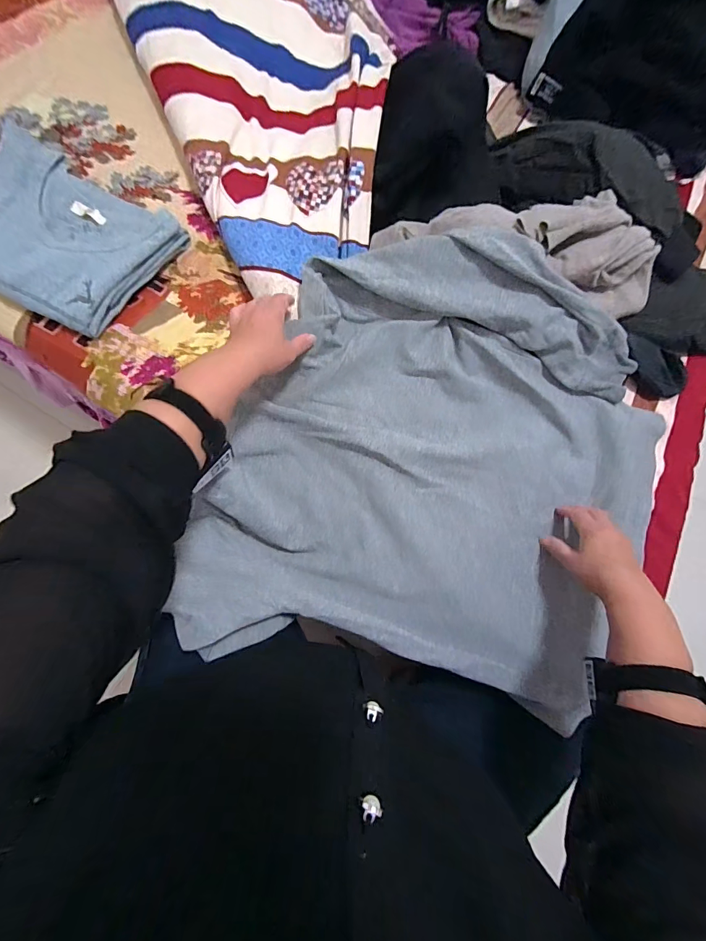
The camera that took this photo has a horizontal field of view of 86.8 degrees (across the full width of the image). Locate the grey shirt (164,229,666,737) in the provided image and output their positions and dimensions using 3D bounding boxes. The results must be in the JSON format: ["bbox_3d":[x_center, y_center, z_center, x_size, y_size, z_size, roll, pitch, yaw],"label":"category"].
[{"bbox_3d":[0.102,0.004,0.455,0.541,0.147,0.533,0,74,-2],"label":"grey shirt"}]

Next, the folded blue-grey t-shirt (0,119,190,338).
[{"bbox_3d":[-0.426,-0.343,0.539,0.295,0.052,0.234,30,73,2],"label":"folded blue-grey t-shirt"}]

